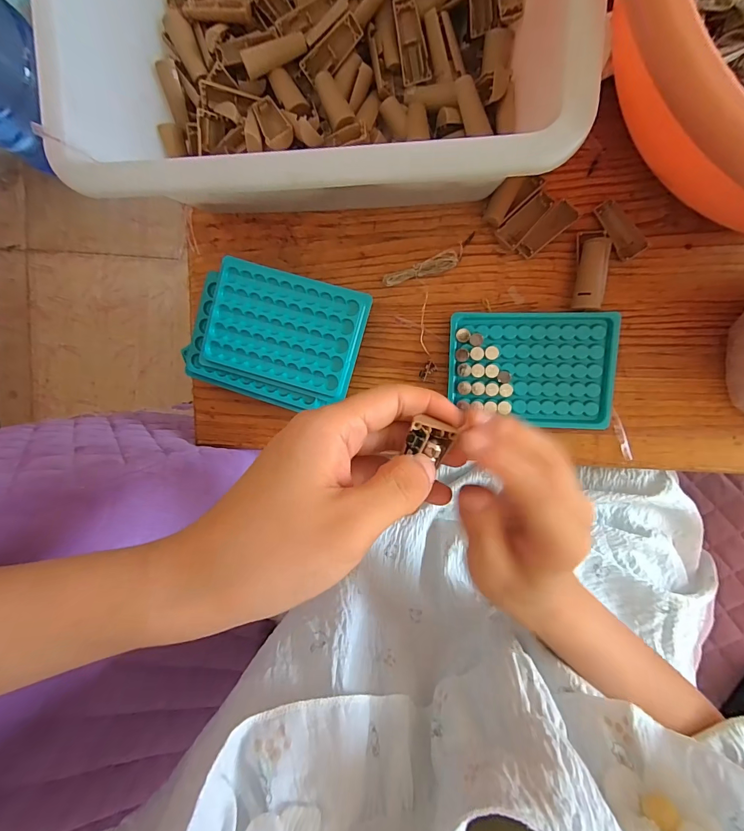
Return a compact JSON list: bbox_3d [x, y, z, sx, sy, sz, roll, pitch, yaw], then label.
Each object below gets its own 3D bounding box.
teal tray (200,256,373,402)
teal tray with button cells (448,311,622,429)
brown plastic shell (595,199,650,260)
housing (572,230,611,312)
[{"bbox_3d":[-0.073,-0.071,0.319,0.127,0.008,0.091,16,99,4],"label":"teal tray"},{"bbox_3d":[0.133,-0.039,0.326,0.130,0.014,0.093,2,97,6],"label":"teal tray with button cells"},{"bbox_3d":[0.197,-0.148,0.305,0.020,0.007,0.048,-31,93,9],"label":"brown plastic shell"},{"bbox_3d":[0.175,-0.115,0.306,0.024,0.020,0.061,4,97,6],"label":"housing"}]

